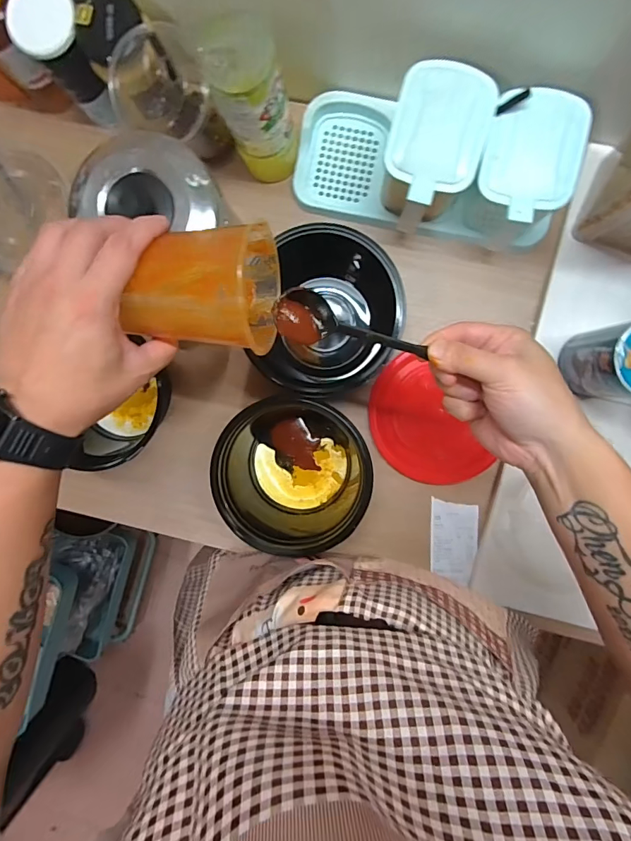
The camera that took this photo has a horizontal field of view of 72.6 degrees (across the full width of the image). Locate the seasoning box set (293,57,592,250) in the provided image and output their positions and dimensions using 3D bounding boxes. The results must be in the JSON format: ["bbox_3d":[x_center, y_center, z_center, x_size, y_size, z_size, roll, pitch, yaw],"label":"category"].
[{"bbox_3d":[0.113,-0.268,0.440,0.277,0.107,0.120,18,94,4],"label":"seasoning box set"}]

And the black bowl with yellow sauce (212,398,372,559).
[{"bbox_3d":[-0.026,0.063,0.489,0.162,0.081,0.146,21,94,3],"label":"black bowl with yellow sauce"}]

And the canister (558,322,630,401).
[{"bbox_3d":[0.302,-0.057,0.425,0.071,0.106,0.072,-3,93,5],"label":"canister"}]

